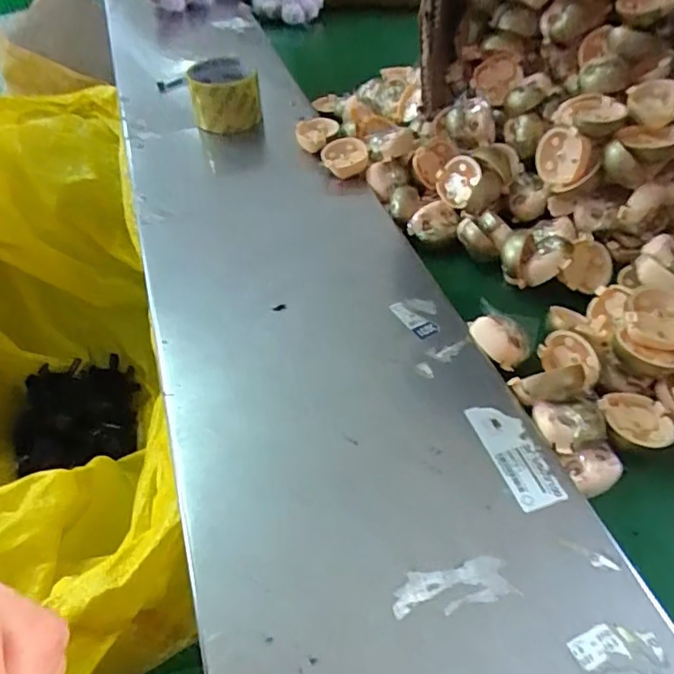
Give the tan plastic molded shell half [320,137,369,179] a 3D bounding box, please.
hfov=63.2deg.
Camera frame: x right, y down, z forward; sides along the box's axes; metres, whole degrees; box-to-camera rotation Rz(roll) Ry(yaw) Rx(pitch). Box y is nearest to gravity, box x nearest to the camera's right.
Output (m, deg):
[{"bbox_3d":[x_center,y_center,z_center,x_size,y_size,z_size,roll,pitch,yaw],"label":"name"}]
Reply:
[{"bbox_3d":[0.009,-0.194,0.600,0.051,0.028,0.048,-1,49,4],"label":"tan plastic molded shell half"}]

